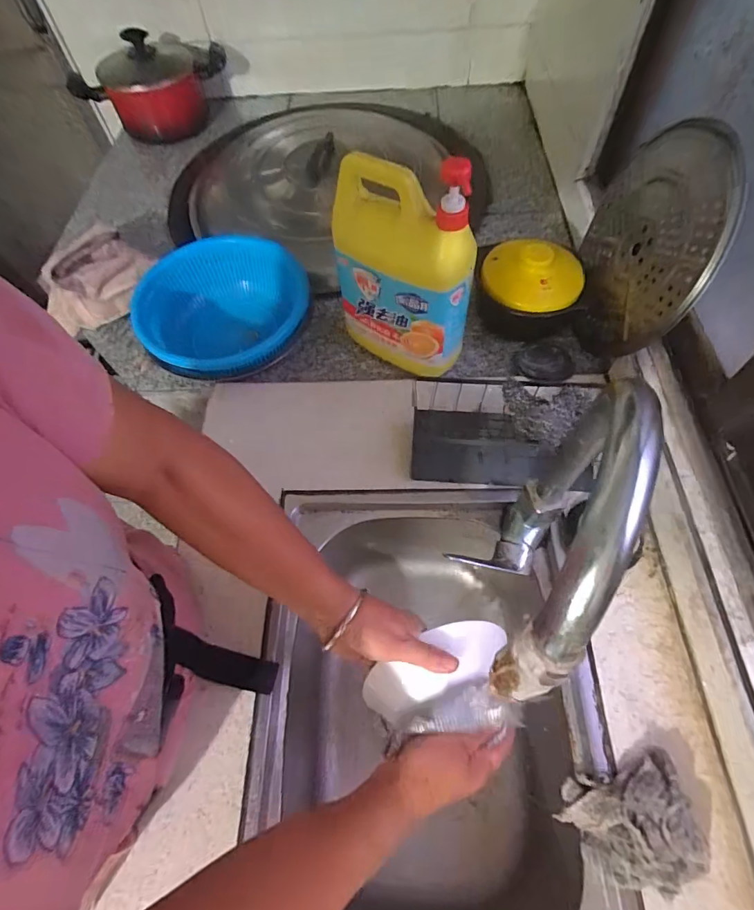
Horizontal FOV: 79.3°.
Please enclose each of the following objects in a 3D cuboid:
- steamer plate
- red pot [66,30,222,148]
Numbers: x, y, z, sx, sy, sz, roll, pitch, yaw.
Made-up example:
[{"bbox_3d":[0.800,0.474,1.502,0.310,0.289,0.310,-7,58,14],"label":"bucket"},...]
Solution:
[{"bbox_3d":[0.359,-0.281,0.597,0.039,0.254,0.269,9,85,-12],"label":"steamer plate"},{"bbox_3d":[-0.516,-0.864,1.061,0.319,0.183,0.182,-32,65,-13],"label":"red pot"}]

